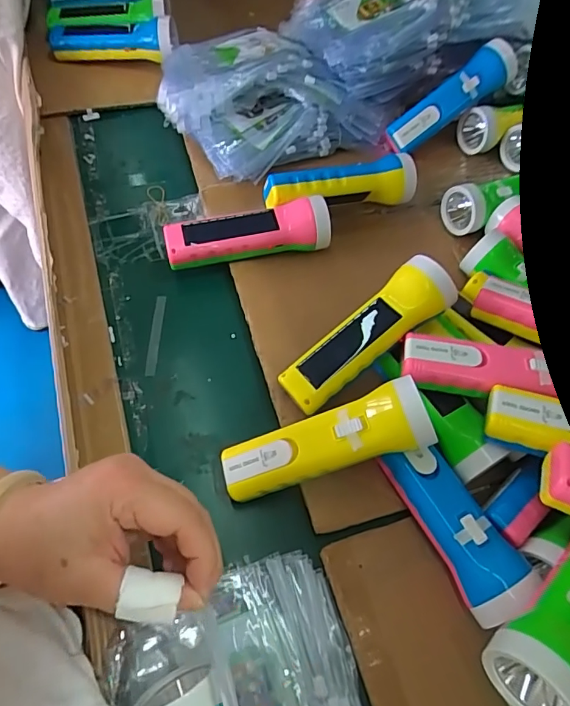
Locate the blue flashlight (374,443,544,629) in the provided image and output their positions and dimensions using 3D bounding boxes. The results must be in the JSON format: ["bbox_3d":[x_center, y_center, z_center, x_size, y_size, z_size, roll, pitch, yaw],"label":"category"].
[{"bbox_3d":[0.123,0.126,0.352,0.047,0.042,0.126,-24,66,-15],"label":"blue flashlight"}]

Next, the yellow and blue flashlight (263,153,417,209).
[{"bbox_3d":[0.059,-0.178,0.507,0.168,0.044,0.044,-13,64,-10],"label":"yellow and blue flashlight"}]

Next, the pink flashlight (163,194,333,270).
[{"bbox_3d":[-0.037,-0.115,0.481,0.163,0.055,0.046,-9,63,-8],"label":"pink flashlight"}]

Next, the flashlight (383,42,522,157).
[{"bbox_3d":[0.198,-0.301,0.562,0.169,0.040,0.041,-36,66,5],"label":"flashlight"}]

